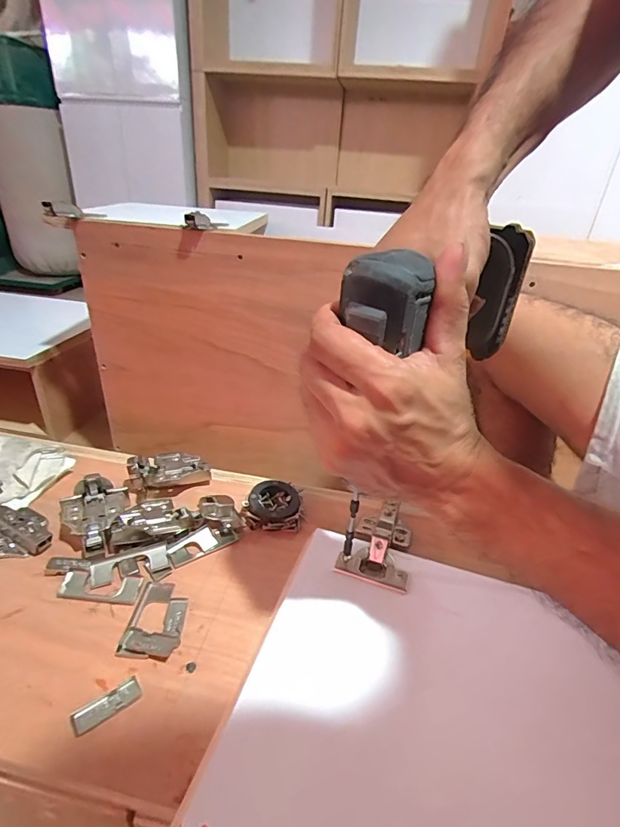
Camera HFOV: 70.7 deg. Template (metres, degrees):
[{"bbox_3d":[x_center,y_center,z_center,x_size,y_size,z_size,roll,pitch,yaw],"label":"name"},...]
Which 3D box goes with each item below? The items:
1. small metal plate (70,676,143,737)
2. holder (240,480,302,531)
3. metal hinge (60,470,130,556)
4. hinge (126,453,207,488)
[{"bbox_3d":[-0.132,0.188,0.283,0.041,0.004,0.016,-20,36,-35],"label":"small metal plate"},{"bbox_3d":[-0.038,0.093,0.442,0.058,0.027,0.046,-1,29,-6],"label":"holder"},{"bbox_3d":[-0.201,0.093,0.410,0.055,0.034,0.080,-10,31,-22],"label":"metal hinge"},{"bbox_3d":[-0.153,0.062,0.478,0.081,0.036,0.050,-4,29,-12],"label":"hinge"}]

